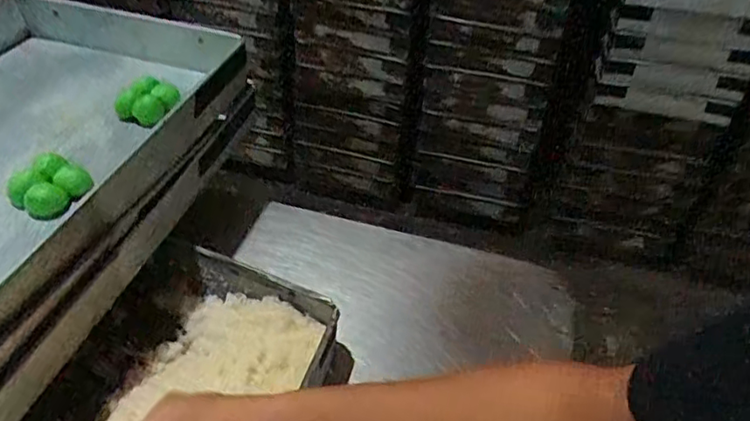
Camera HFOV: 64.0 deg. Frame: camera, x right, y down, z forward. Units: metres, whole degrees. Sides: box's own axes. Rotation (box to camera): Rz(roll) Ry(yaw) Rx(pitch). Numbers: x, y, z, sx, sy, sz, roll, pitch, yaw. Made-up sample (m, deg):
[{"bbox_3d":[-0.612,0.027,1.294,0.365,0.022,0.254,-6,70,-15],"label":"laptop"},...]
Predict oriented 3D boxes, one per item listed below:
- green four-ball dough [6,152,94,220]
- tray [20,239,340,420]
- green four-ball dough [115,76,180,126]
[{"bbox_3d":[-0.324,-0.024,0.602,0.063,0.034,0.065,2,41,-2],"label":"green four-ball dough"},{"bbox_3d":[-0.197,0.198,0.536,0.231,0.061,0.382,15,43,9],"label":"tray"},{"bbox_3d":[-0.274,-0.134,0.719,0.064,0.032,0.057,18,43,16],"label":"green four-ball dough"}]

